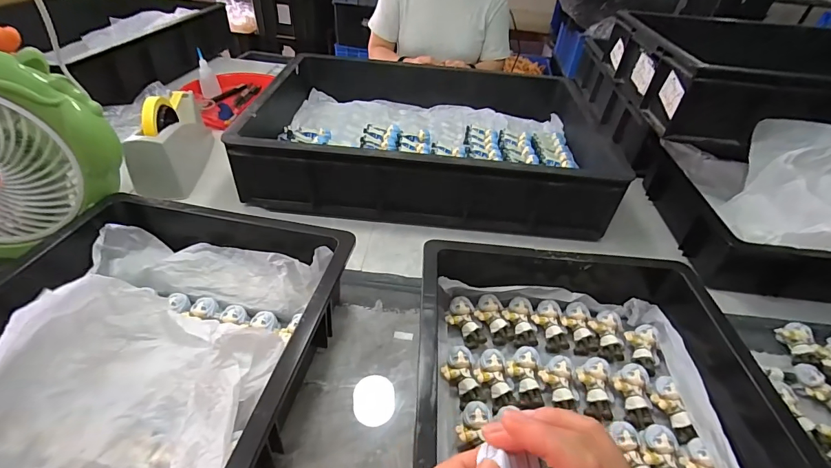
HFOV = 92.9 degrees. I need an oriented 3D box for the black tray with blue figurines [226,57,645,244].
[{"bbox_3d":[0.017,-0.182,0.741,0.577,0.124,0.431,5,40,-1],"label":"black tray with blue figurines"}]

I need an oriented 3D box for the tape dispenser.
[{"bbox_3d":[-0.411,-0.165,0.664,0.072,0.120,0.199,-2,41,-9],"label":"tape dispenser"}]

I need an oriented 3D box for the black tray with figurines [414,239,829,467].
[{"bbox_3d":[0.165,0.179,0.345,0.332,0.089,0.528,5,40,0],"label":"black tray with figurines"}]

